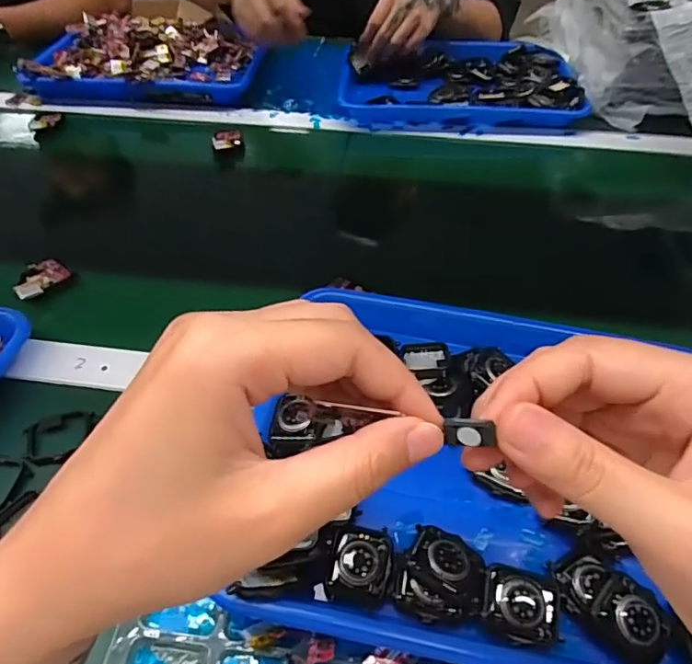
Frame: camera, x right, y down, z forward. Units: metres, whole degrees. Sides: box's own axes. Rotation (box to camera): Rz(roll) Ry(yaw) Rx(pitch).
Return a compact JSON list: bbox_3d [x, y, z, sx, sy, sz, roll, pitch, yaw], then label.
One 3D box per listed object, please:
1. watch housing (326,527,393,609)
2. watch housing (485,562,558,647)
[{"bbox_3d":[0.009,0.136,0.310,0.034,0.012,0.041,8,49,7],"label":"watch housing"},{"bbox_3d":[0.097,0.151,0.296,0.039,0.016,0.037,8,49,7],"label":"watch housing"}]

